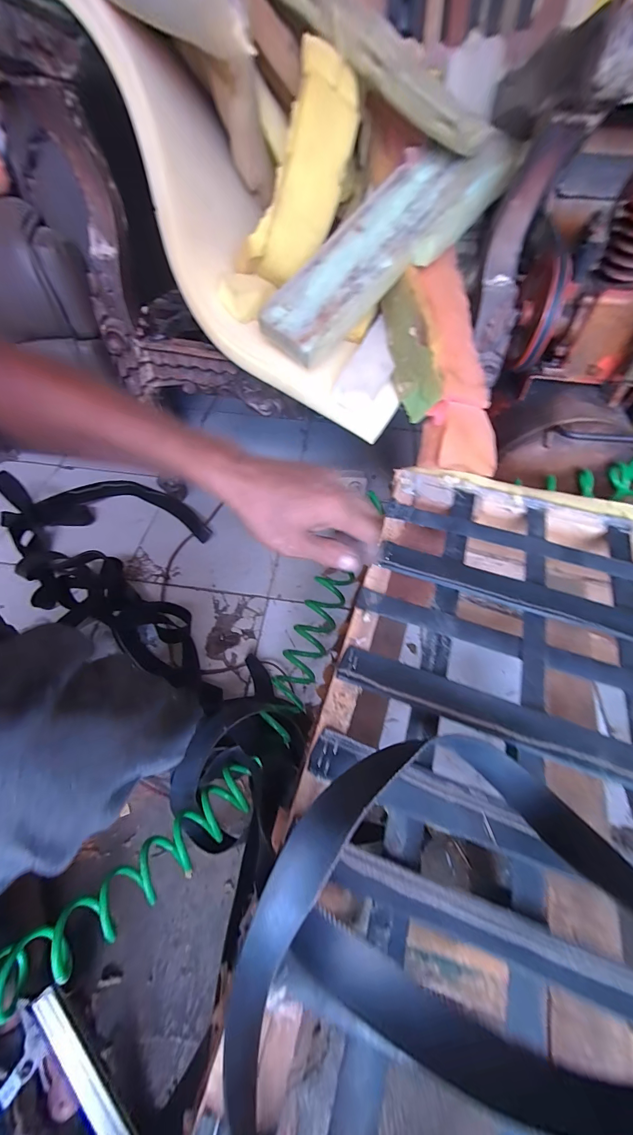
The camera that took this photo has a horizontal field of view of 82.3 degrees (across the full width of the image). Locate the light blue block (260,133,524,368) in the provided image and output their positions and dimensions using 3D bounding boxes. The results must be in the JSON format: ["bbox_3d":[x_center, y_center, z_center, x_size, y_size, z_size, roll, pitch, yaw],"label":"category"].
[{"bbox_3d":[0.088,-0.413,0.463,0.372,0.048,0.111,-43,64,-2],"label":"light blue block"}]

